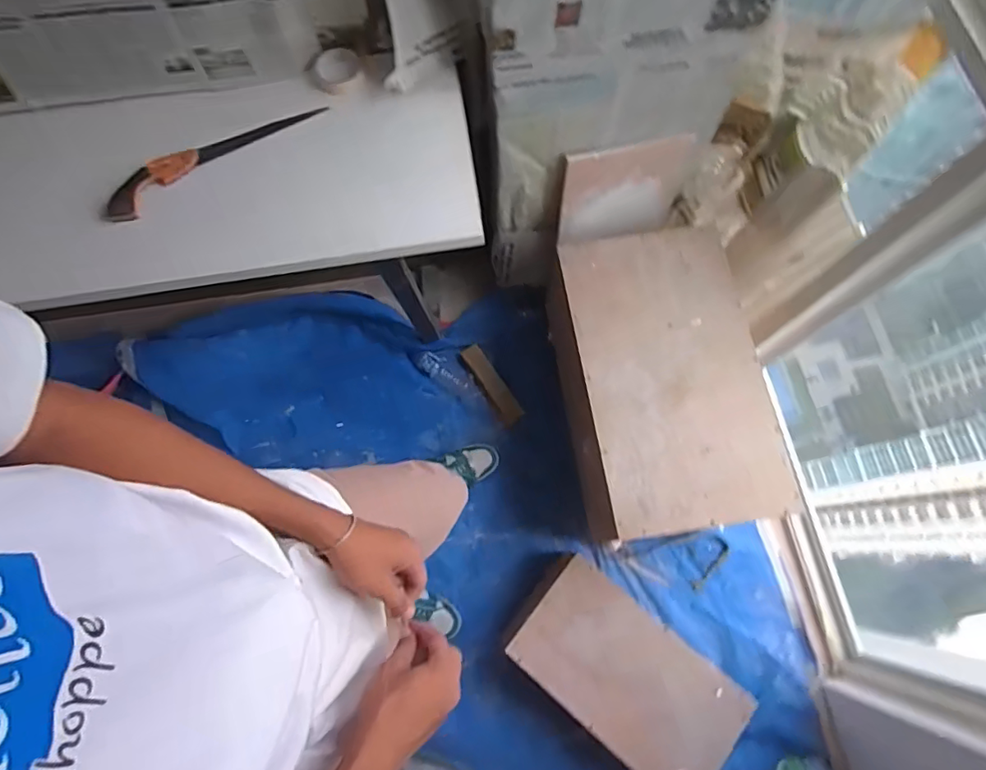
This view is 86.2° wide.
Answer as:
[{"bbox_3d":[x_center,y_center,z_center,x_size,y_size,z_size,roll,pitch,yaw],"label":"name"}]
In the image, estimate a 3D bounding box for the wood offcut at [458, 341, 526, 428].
[{"bbox_3d":[-0.002,-0.005,1.533,0.058,0.026,0.249,-33,76,-9],"label":"wood offcut"}]

